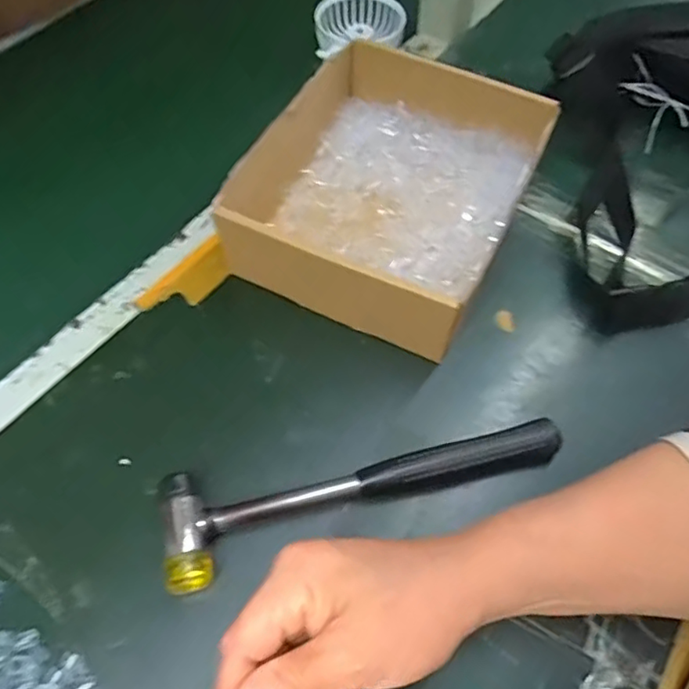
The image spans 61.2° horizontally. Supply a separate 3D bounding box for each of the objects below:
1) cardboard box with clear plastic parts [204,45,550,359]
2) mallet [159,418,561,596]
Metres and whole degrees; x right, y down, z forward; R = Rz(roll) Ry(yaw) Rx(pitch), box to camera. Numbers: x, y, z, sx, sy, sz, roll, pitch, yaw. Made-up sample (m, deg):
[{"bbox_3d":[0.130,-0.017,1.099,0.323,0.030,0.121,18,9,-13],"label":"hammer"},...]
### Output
[{"bbox_3d":[0.033,-0.112,0.426,0.184,0.074,0.202,23,61,13],"label":"cardboard box with clear plastic parts"},{"bbox_3d":[0.013,0.077,0.339,0.232,0.028,0.057,-15,60,-9],"label":"mallet"}]

